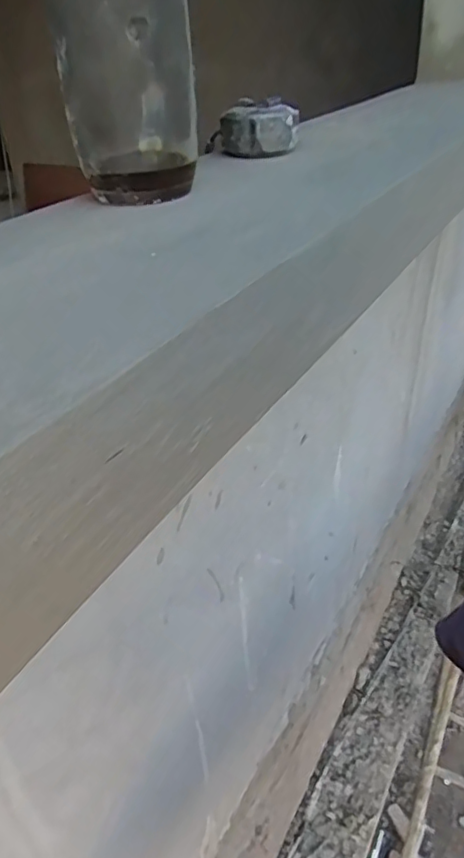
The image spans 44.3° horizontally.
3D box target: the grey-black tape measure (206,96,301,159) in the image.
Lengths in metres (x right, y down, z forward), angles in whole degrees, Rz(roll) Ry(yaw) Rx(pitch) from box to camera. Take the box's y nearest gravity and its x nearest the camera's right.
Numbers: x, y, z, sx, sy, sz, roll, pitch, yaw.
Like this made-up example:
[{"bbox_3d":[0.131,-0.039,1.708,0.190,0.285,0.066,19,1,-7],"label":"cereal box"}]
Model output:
[{"bbox_3d":[0.019,-0.250,0.471,0.056,0.038,0.064,-18,36,-20],"label":"grey-black tape measure"}]

